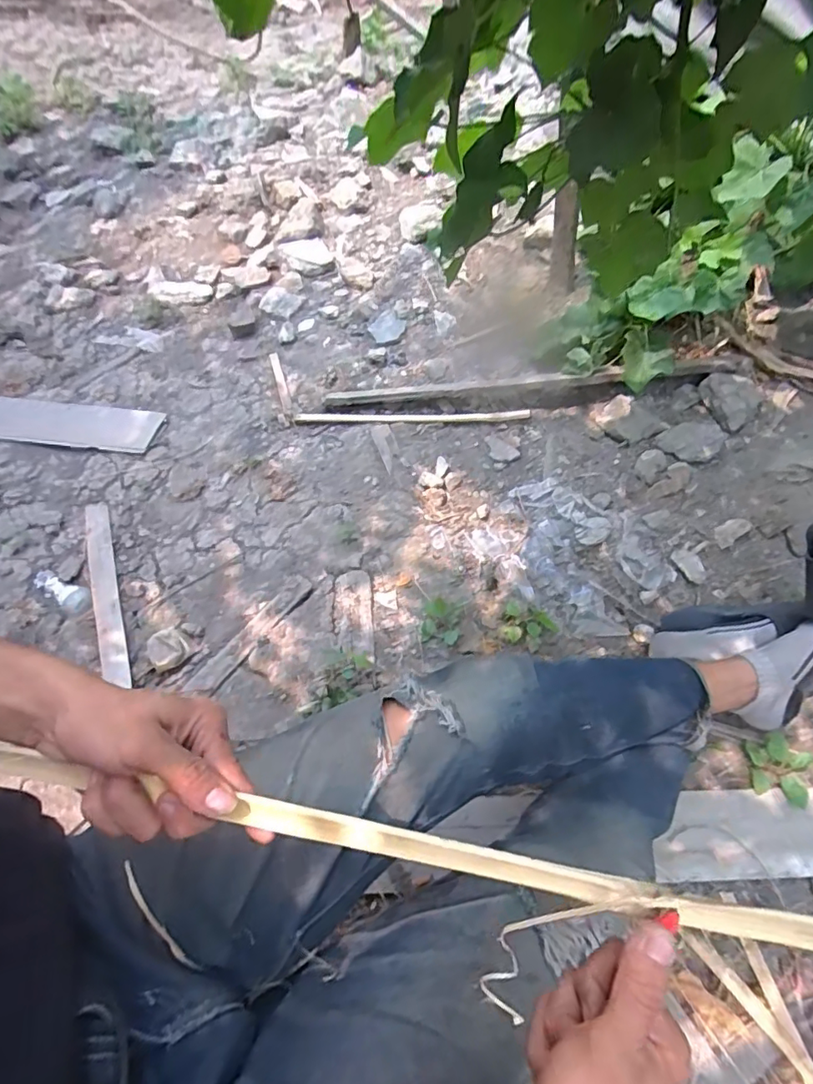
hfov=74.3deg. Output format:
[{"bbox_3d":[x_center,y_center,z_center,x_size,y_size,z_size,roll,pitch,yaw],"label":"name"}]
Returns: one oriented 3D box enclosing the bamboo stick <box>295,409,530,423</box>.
[{"bbox_3d":[0.013,-0.278,1.191,0.512,0.027,0.023,0,54,-2],"label":"bamboo stick"}]

